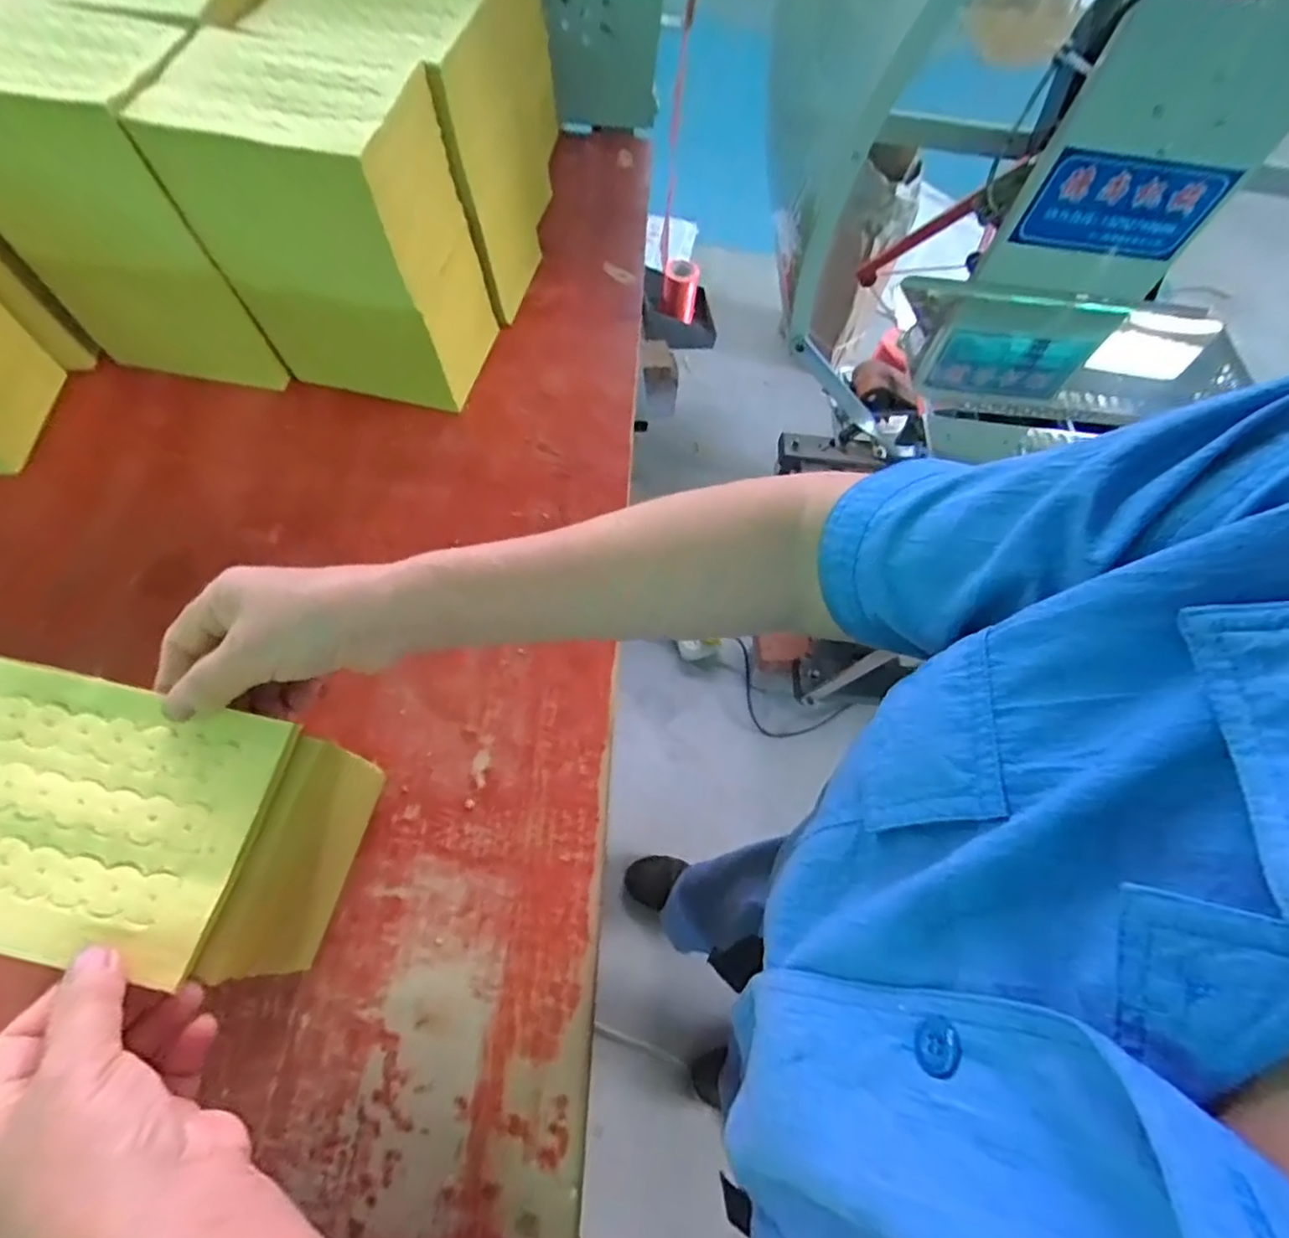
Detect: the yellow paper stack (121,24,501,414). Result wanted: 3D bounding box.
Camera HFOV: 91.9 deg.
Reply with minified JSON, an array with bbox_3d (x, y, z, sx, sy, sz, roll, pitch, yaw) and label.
[{"bbox_3d":[-0.238,-0.306,0.513,0.169,0.224,0.121,12,63,2],"label":"yellow paper stack"}]

